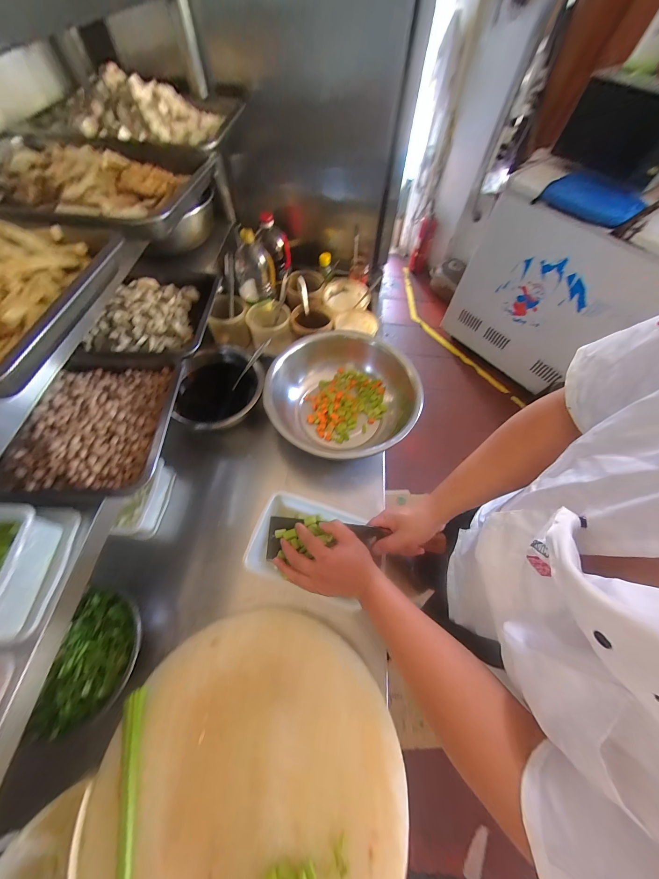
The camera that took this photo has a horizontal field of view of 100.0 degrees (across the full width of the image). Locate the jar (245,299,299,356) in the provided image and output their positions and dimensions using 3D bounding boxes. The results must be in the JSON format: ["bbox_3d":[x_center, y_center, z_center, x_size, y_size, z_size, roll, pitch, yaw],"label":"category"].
[{"bbox_3d":[-0.186,-0.358,0.871,0.130,0.107,0.133,1,62,-1],"label":"jar"}]

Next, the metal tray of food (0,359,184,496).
[{"bbox_3d":[-0.406,-0.042,0.481,0.232,0.055,0.266,3,62,0],"label":"metal tray of food"}]

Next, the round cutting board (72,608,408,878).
[{"bbox_3d":[-0.117,0.539,0.436,0.434,0.071,0.439,1,62,-1],"label":"round cutting board"}]

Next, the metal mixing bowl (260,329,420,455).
[{"bbox_3d":[0.041,-0.108,0.753,0.386,0.171,0.386,16,63,7],"label":"metal mixing bowl"}]

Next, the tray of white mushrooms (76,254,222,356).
[{"bbox_3d":[-0.397,-0.286,0.670,0.227,0.122,0.316,3,62,0],"label":"tray of white mushrooms"}]

